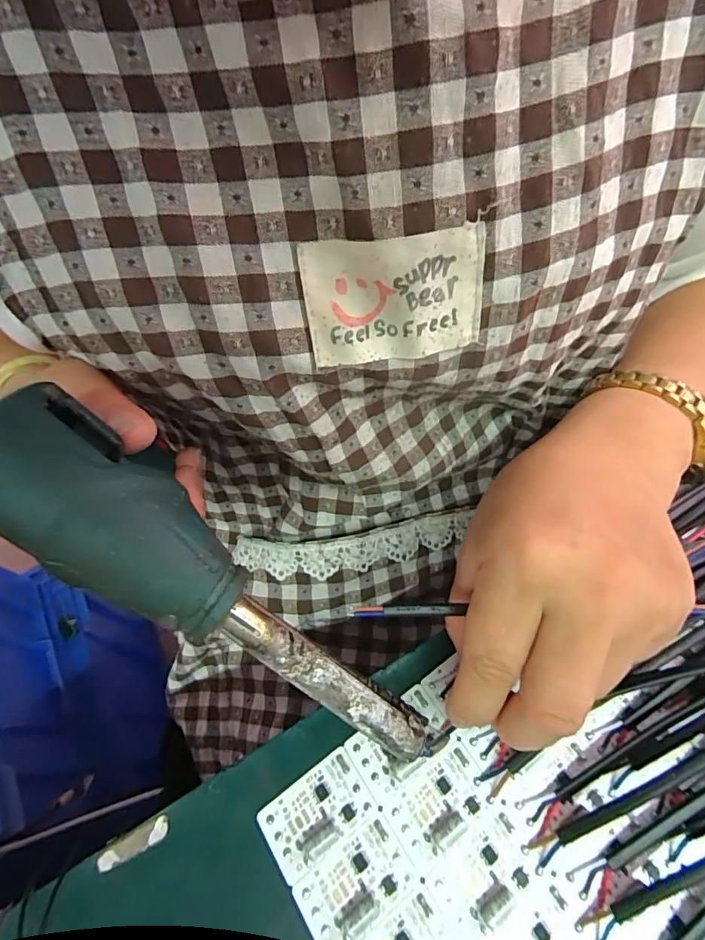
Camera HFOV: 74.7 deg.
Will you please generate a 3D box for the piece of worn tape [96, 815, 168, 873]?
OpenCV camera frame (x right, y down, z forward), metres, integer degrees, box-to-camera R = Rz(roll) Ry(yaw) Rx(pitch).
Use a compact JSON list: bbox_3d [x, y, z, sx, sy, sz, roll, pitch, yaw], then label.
[{"bbox_3d":[-0.080,0.136,0.168,0.026,0.004,0.008,-22,61,-13],"label":"piece of worn tape"}]

